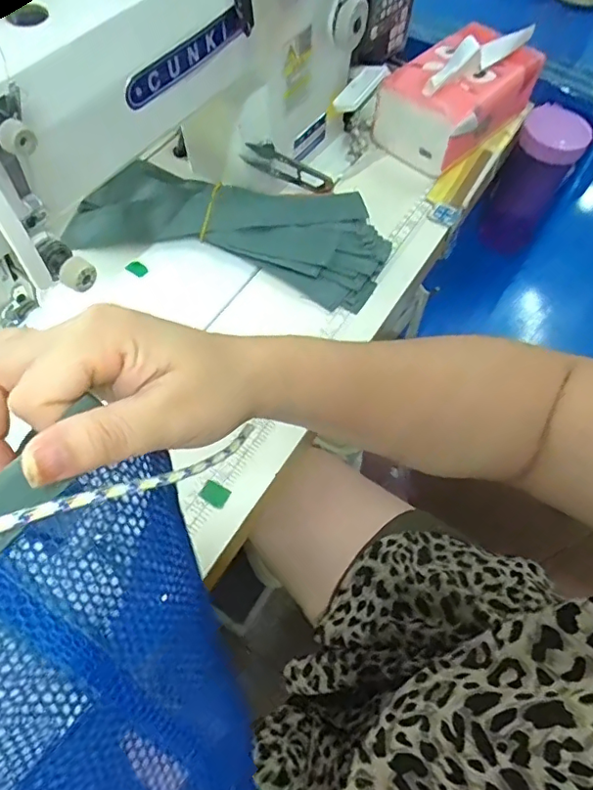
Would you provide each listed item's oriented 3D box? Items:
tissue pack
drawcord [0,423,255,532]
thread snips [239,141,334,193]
[{"bbox_3d":[0.173,-0.324,0.591,0.099,0.083,0.182,37,63,17],"label":"tissue pack"},{"bbox_3d":[-0.062,0.034,0.208,0.125,0.016,0.014,-16,58,-43],"label":"drawcord"},{"bbox_3d":[-0.006,-0.214,0.526,0.100,0.027,0.013,7,52,-39],"label":"thread snips"}]

